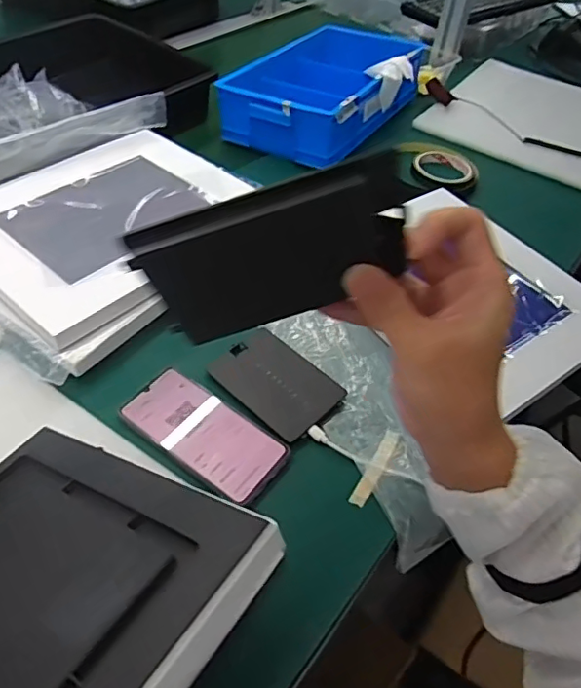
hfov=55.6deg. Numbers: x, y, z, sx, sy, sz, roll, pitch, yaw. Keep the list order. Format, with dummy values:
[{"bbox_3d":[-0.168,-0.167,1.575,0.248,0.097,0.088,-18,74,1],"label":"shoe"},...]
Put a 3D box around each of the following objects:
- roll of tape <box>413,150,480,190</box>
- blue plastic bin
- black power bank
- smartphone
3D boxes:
[{"bbox_3d":[0.232,-0.259,0.831,0.092,0.022,0.090,3,48,-4],"label":"roll of tape"},{"bbox_3d":[0.059,-0.421,0.897,0.232,0.090,0.352,26,50,16],"label":"blue plastic bin"},{"bbox_3d":[-0.014,0.037,0.543,0.120,0.007,0.084,38,55,24],"label":"black power bank"},{"bbox_3d":[-0.078,0.078,0.498,0.151,0.011,0.069,32,52,21],"label":"smartphone"}]

